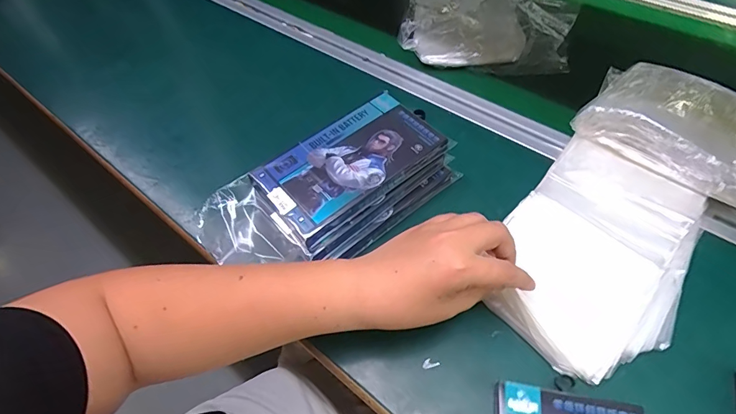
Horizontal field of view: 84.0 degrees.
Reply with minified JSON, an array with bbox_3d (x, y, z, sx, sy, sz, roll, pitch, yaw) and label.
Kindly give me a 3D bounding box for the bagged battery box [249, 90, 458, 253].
[{"bbox_3d":[-0.015,-0.041,0.384,0.167,0.021,0.094,-36,60,-20],"label":"bagged battery box"}]

